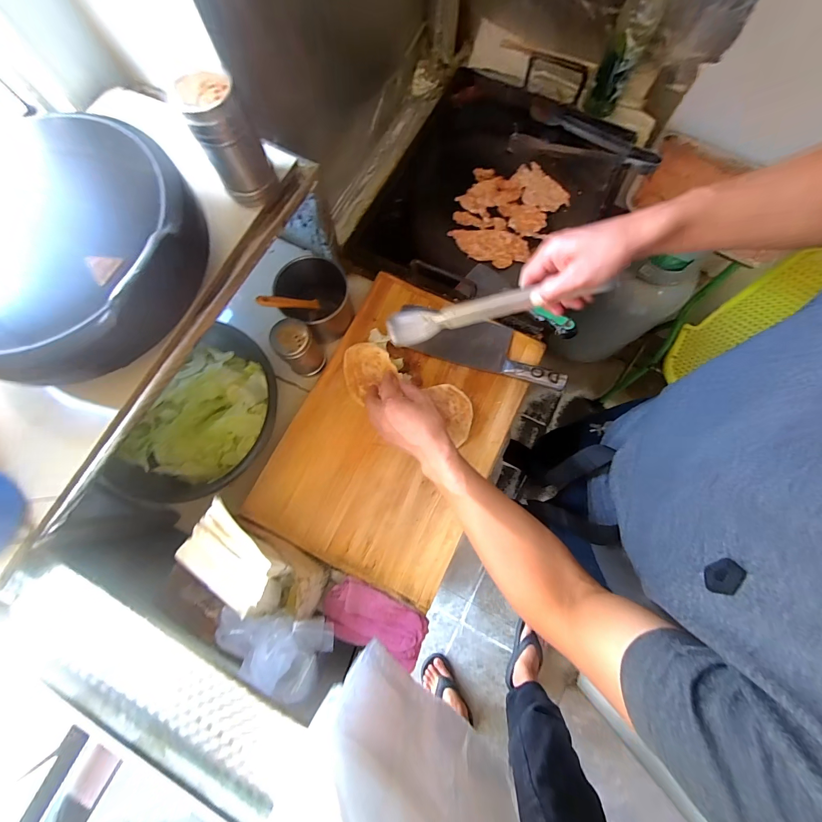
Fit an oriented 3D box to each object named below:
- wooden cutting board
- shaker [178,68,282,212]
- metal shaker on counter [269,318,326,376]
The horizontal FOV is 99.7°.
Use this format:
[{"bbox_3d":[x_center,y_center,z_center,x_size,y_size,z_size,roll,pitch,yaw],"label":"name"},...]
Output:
[{"bbox_3d":[-0.026,0.019,0.596,0.346,0.038,0.481,25,79,6],"label":"wooden cutting board"},{"bbox_3d":[-0.194,-0.291,0.380,0.053,0.109,0.057,-11,78,-2],"label":"shaker"},{"bbox_3d":[-0.190,-0.105,0.586,0.060,0.100,0.064,0,77,0],"label":"metal shaker on counter"}]

